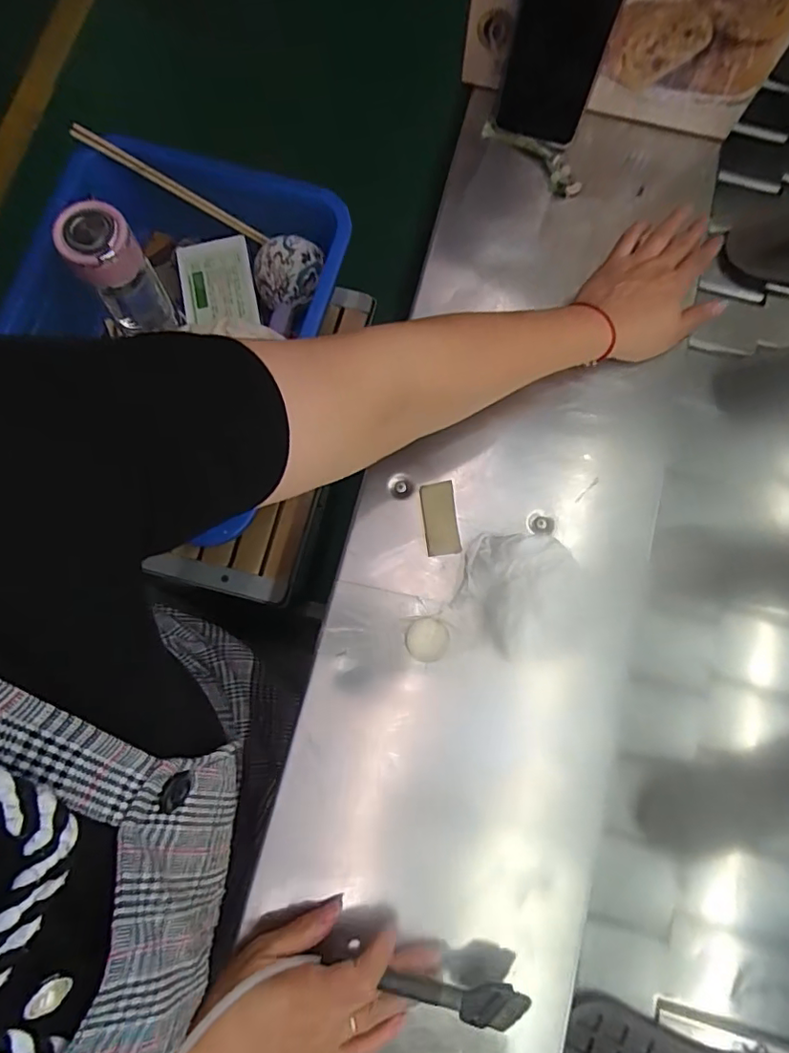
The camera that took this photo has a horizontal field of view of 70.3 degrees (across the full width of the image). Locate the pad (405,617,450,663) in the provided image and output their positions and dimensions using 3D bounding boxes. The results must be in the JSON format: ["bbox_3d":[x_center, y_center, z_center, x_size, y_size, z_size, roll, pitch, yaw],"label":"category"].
[{"bbox_3d":[0.027,0.093,0.460,0.034,0.004,0.035,-6,79,-2],"label":"pad"}]

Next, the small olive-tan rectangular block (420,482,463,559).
[{"bbox_3d":[0.038,-0.006,0.465,0.028,0.004,0.060,-8,79,-2],"label":"small olive-tan rectangular block"}]

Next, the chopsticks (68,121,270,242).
[{"bbox_3d":[-0.240,-0.372,0.614,0.209,0.018,0.011,23,79,-20],"label":"chopsticks"}]

